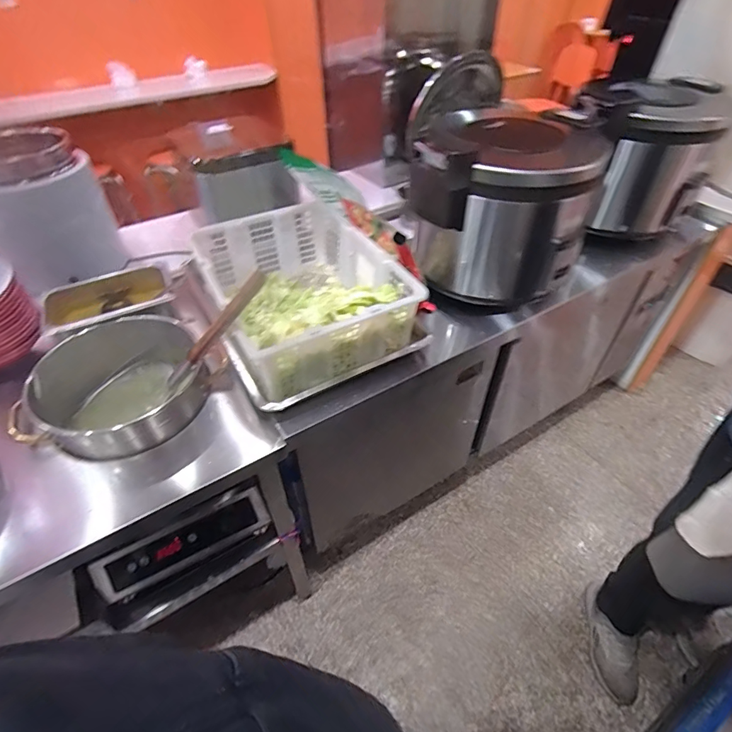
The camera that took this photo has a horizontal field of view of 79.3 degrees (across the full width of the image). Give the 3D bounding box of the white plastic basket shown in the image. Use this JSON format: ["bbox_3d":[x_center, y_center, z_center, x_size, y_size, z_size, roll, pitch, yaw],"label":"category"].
[{"bbox_3d":[-0.142,-0.168,0.977,0.356,0.183,0.483,-26,49,-20],"label":"white plastic basket"}]

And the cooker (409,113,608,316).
[{"bbox_3d":[0.318,-0.367,1.049,0.366,0.355,0.384,9,46,13],"label":"cooker"}]

